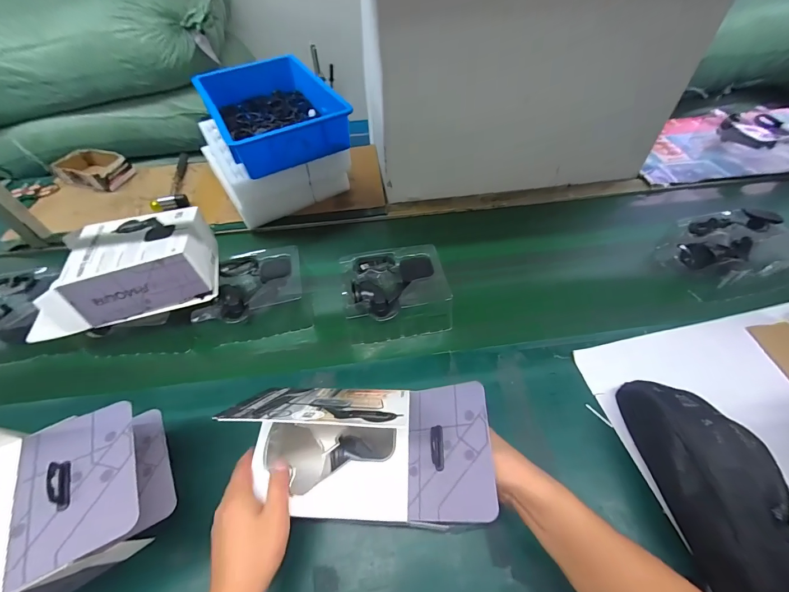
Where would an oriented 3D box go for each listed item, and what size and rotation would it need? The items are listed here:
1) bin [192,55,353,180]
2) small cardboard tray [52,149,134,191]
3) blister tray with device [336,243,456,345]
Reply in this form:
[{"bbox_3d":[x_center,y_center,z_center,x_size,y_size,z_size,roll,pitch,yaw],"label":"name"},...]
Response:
[{"bbox_3d":[-0.304,-0.464,0.853,0.282,0.085,0.416,-25,54,-17],"label":"bin"},{"bbox_3d":[-0.878,-0.366,0.989,0.202,0.063,0.123,18,53,17],"label":"small cardboard tray"},{"bbox_3d":[-0.001,-0.007,0.654,0.196,0.085,0.163,-7,51,-3],"label":"blister tray with device"}]

